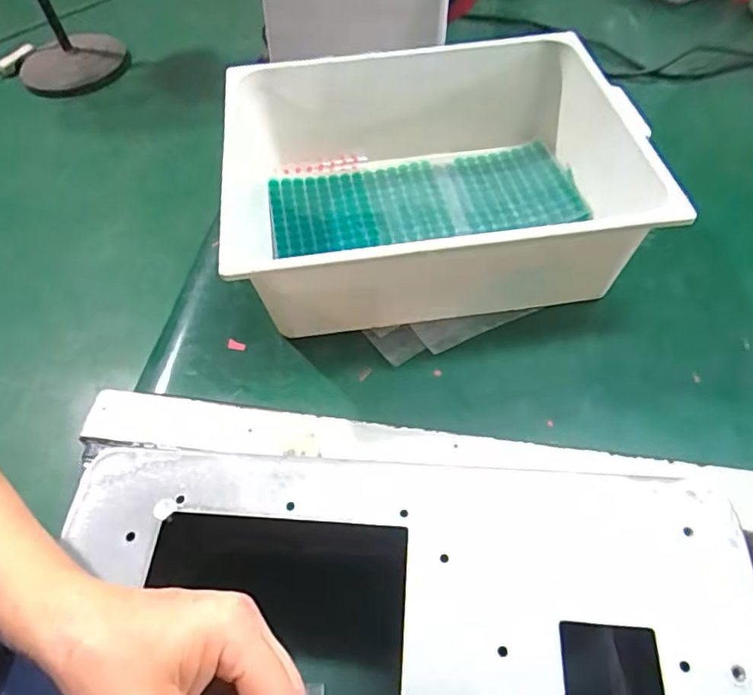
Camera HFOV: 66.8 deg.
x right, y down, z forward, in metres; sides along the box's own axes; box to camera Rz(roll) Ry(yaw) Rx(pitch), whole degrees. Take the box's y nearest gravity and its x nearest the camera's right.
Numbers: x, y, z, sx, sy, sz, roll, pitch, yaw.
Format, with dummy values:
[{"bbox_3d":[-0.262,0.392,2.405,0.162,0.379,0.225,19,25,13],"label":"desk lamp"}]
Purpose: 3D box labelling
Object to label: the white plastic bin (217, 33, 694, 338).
[{"bbox_3d":[0.050,-0.161,0.542,0.358,0.119,0.288,-7,57,-2],"label":"white plastic bin"}]

